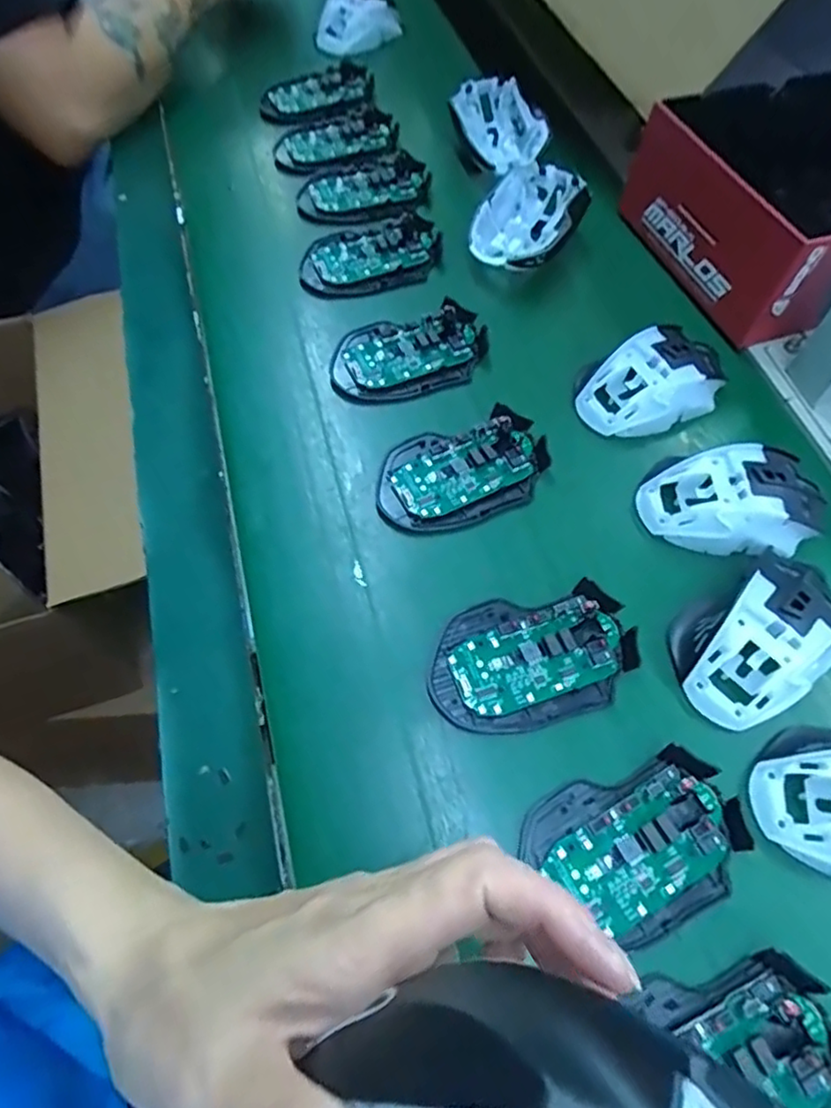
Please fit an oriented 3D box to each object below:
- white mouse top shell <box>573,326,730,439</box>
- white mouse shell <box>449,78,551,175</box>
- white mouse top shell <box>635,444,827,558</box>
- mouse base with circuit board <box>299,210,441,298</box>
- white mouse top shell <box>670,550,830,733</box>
[{"bbox_3d":[0.167,-0.122,0.437,0.107,0.033,0.062,-26,66,-16],"label":"white mouse top shell"},{"bbox_3d":[0.076,-0.385,0.560,0.075,0.026,0.107,-12,63,-9],"label":"white mouse shell"},{"bbox_3d":[0.201,-0.036,0.393,0.111,0.031,0.067,2,61,-2],"label":"white mouse top shell"},{"bbox_3d":[-0.036,-0.239,0.502,0.112,0.016,0.067,-20,64,-13],"label":"mouse base with circuit board"},{"bbox_3d":[0.194,0.044,0.345,0.106,0.031,0.068,-27,66,-16],"label":"white mouse top shell"}]

